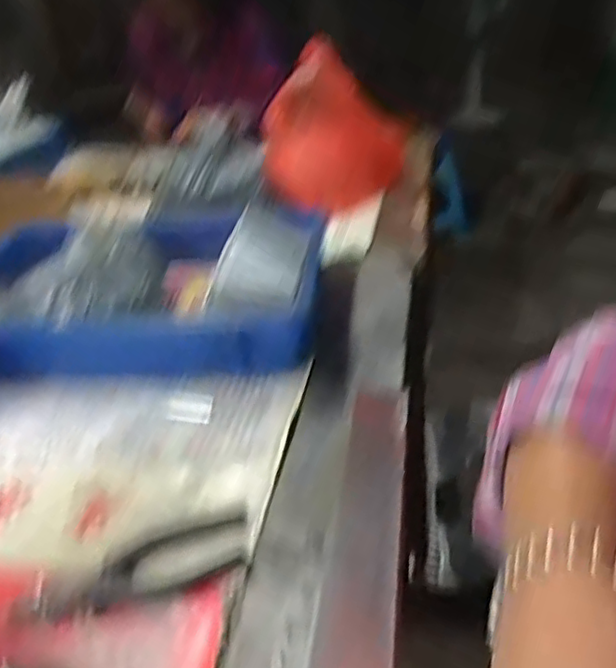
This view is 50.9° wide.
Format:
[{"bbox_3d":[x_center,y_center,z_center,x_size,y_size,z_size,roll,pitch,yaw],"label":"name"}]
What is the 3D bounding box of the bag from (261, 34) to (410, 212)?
[{"bbox_3d":[0.030,-0.408,1.310,0.209,0.369,0.333,-25,37,-28],"label":"bag"}]

